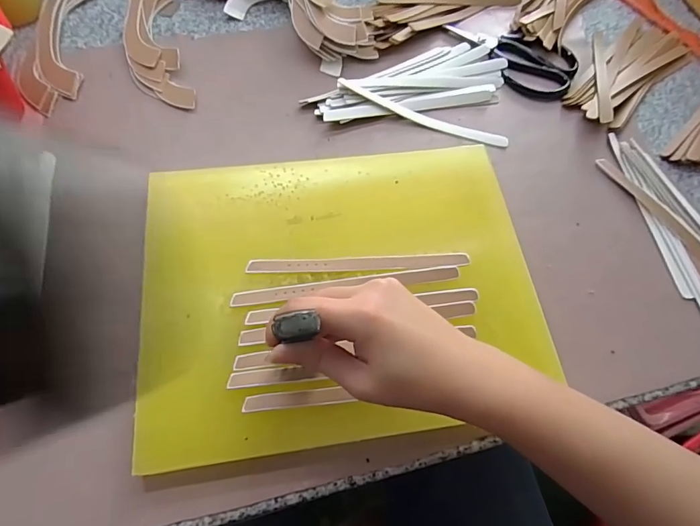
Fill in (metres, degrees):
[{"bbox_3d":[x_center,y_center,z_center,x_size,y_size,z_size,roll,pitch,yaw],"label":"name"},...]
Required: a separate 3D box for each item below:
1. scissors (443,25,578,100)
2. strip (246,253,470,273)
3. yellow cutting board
[{"bbox_3d":[0.199,-0.261,0.549,0.168,0.015,0.087,25,66,8],"label":"scissors"},{"bbox_3d":[0.009,0.001,0.395,0.199,0.004,0.012,-2,81,-4],"label":"strip"},{"bbox_3d":[-0.007,0.016,0.391,0.338,0.020,0.266,-6,65,-6],"label":"yellow cutting board"}]

